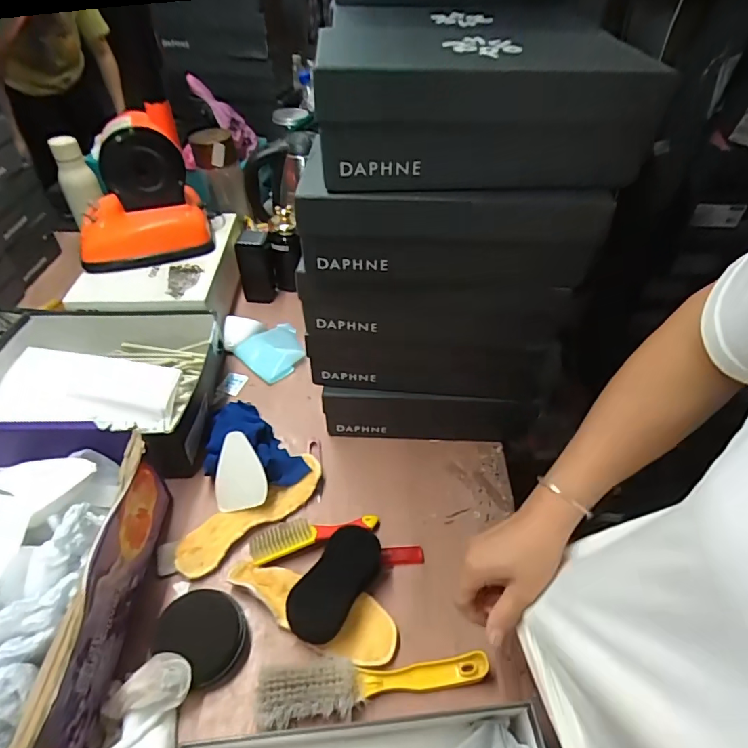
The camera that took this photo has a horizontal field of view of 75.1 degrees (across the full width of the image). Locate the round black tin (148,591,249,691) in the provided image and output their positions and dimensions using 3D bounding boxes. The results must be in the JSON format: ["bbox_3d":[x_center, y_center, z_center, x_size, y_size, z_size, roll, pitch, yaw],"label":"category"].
[{"bbox_3d":[-0.179,0.271,0.503,0.086,0.030,0.088,1,45,-1],"label":"round black tin"}]

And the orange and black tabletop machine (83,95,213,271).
[{"bbox_3d":[-0.394,-0.300,0.798,0.214,0.212,0.115,-18,48,-18],"label":"orange and black tabletop machine"}]

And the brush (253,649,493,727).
[{"bbox_3d":[0.001,0.307,0.485,0.230,0.024,0.051,-4,45,-6],"label":"brush"}]

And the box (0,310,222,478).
[{"bbox_3d":[-0.411,0.023,0.719,0.339,0.085,0.274,3,45,1],"label":"box"}]

